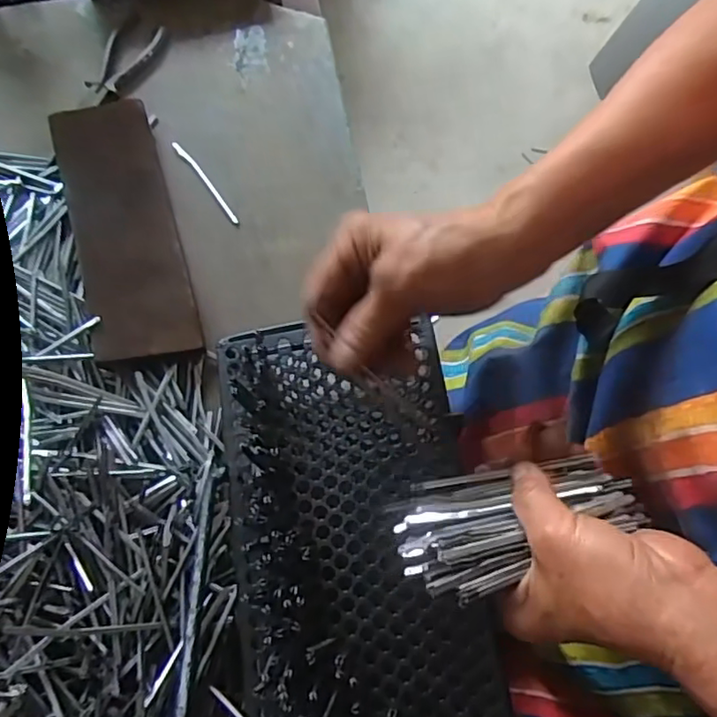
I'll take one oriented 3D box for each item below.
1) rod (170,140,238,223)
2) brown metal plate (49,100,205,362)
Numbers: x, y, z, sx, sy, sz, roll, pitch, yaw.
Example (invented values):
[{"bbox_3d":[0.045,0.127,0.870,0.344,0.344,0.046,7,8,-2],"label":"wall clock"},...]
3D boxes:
[{"bbox_3d":[-0.139,-0.162,0.543,0.008,0.004,0.105,-36,74,-9],"label":"rod"},{"bbox_3d":[-0.203,-0.114,0.514,0.083,0.019,0.248,-18,71,-3],"label":"brown metal plate"}]

